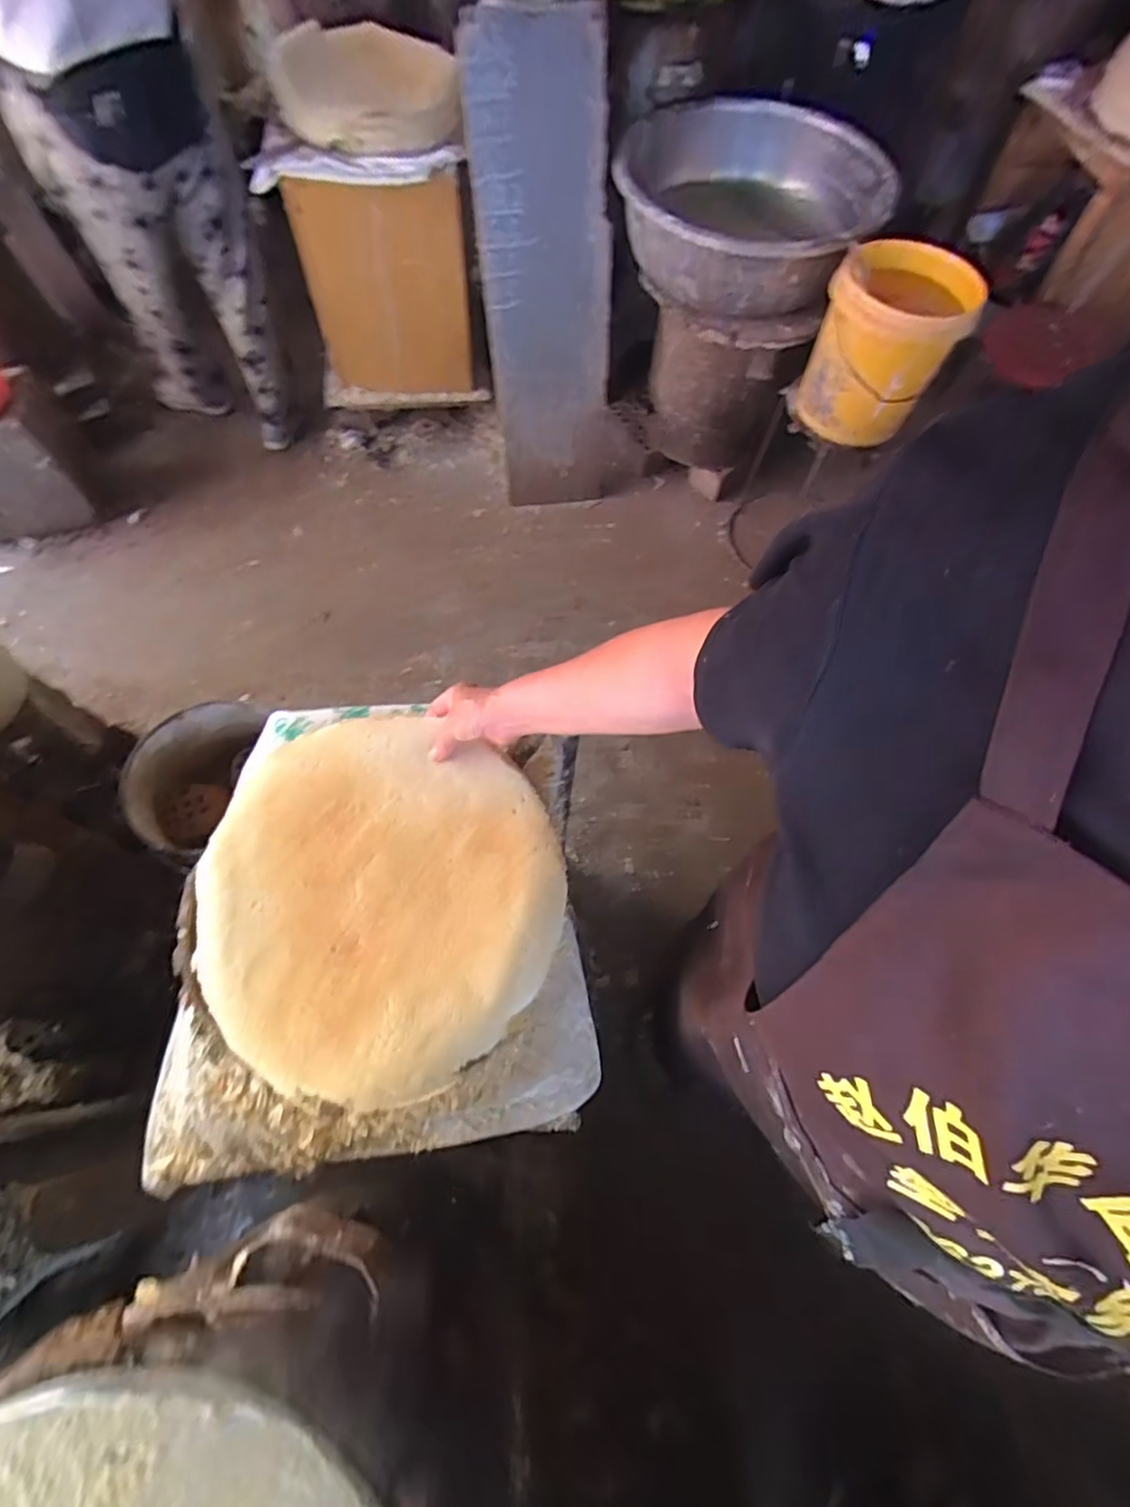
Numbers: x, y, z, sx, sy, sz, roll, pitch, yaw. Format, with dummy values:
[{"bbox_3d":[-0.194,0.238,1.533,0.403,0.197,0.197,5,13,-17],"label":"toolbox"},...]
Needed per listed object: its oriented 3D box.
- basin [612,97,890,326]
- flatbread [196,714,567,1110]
[{"bbox_3d":[0.390,-1.178,1.356,0.550,0.240,0.609,10,65,1],"label":"basin"},{"bbox_3d":[-0.190,0.136,0.608,0.355,0.053,0.338,1,66,-2],"label":"flatbread"}]

